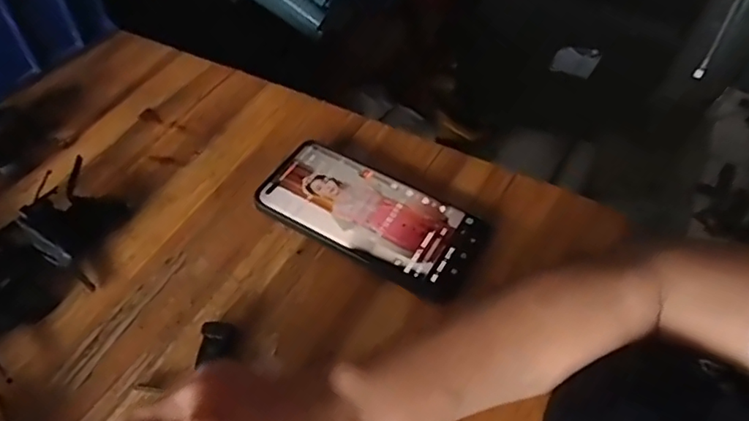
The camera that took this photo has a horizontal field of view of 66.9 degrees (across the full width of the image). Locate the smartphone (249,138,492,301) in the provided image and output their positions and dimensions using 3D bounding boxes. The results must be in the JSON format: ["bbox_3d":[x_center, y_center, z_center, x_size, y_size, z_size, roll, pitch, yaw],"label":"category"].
[{"bbox_3d":[-0.002,0.003,0.422,0.166,0.018,0.081,25,54,20],"label":"smartphone"}]

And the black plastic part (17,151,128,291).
[{"bbox_3d":[-0.214,0.004,0.405,0.098,0.042,0.066,37,59,28],"label":"black plastic part"}]

